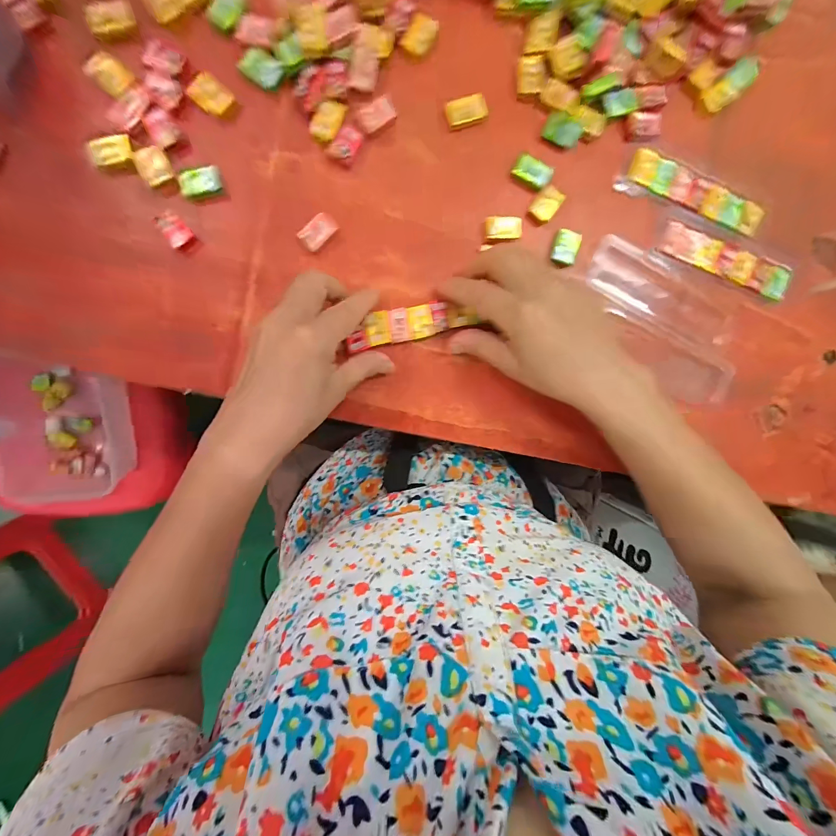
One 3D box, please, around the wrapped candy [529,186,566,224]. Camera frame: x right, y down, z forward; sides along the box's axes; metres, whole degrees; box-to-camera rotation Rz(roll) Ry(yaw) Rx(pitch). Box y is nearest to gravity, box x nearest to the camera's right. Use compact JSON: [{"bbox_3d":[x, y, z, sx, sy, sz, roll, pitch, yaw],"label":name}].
[{"bbox_3d":[0.103,-0.171,0.282,0.020,0.004,0.027,36,91,-8],"label":"wrapped candy"}]

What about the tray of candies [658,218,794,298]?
[{"bbox_3d":[0.262,-0.134,0.297,0.116,0.009,0.026,20,94,-7],"label":"tray of candies"}]

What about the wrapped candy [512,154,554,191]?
[{"bbox_3d":[0.091,-0.194,0.278,0.030,0.004,0.017,28,93,-7],"label":"wrapped candy"}]

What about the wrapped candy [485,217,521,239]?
[{"bbox_3d":[0.068,-0.151,0.280,0.030,0.005,0.016,-1,96,-5],"label":"wrapped candy"}]

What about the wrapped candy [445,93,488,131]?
[{"bbox_3d":[0.037,-0.234,0.269,0.031,0.007,0.016,-19,97,-3],"label":"wrapped candy"}]

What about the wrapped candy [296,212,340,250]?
[{"bbox_3d":[-0.076,-0.142,0.269,0.017,0.007,0.030,44,90,-8],"label":"wrapped candy"}]

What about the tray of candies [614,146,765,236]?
[{"bbox_3d":[0.225,-0.185,0.288,0.125,0.008,0.034,16,94,-7],"label":"tray of candies"}]

